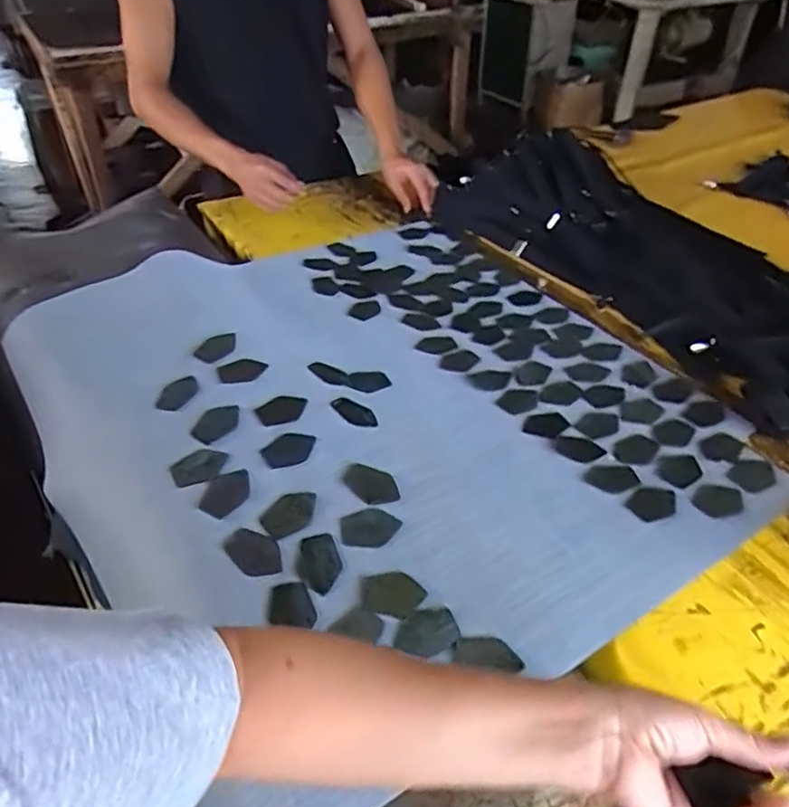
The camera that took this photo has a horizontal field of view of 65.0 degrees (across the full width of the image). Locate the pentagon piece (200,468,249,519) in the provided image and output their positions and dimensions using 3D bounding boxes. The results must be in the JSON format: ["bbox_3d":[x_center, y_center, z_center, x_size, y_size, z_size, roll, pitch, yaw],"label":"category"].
[{"bbox_3d":[-0.159,0.086,0.583,0.048,0.004,0.043,-19,55,-14],"label":"pentagon piece"}]

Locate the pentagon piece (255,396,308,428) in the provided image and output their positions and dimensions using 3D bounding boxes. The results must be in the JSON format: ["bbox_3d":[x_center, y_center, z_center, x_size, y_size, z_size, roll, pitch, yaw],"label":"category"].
[{"bbox_3d":[-0.117,0.008,0.649,0.051,0.005,0.040,-18,45,-19],"label":"pentagon piece"}]

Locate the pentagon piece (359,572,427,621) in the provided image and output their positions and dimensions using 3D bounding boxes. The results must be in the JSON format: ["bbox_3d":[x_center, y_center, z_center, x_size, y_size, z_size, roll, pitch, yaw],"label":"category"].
[{"bbox_3d":[-0.002,0.163,0.528,0.053,0.004,0.036,8,58,5],"label":"pentagon piece"}]

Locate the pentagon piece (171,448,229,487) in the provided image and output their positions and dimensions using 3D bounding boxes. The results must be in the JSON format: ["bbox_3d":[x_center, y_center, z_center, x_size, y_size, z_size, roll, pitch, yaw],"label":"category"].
[{"bbox_3d":[-0.190,0.062,0.604,0.052,0.004,0.034,-21,59,-15],"label":"pentagon piece"}]

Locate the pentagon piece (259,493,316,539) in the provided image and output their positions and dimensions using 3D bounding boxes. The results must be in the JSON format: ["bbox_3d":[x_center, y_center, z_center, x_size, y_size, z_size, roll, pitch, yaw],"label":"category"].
[{"bbox_3d":[-0.096,0.103,0.575,0.052,0.004,0.038,-40,63,-22],"label":"pentagon piece"}]

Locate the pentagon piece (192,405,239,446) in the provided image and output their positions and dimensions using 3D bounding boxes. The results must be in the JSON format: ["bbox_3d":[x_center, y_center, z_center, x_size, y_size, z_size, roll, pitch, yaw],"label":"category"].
[{"bbox_3d":[-0.183,0.021,0.640,0.036,0.007,0.053,30,50,29],"label":"pentagon piece"}]

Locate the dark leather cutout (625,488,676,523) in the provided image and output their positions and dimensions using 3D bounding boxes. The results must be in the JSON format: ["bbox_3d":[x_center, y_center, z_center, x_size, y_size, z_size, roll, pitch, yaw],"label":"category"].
[{"bbox_3d":[0.261,0.100,0.623,0.053,0.004,0.035,-18,45,-22],"label":"dark leather cutout"}]

